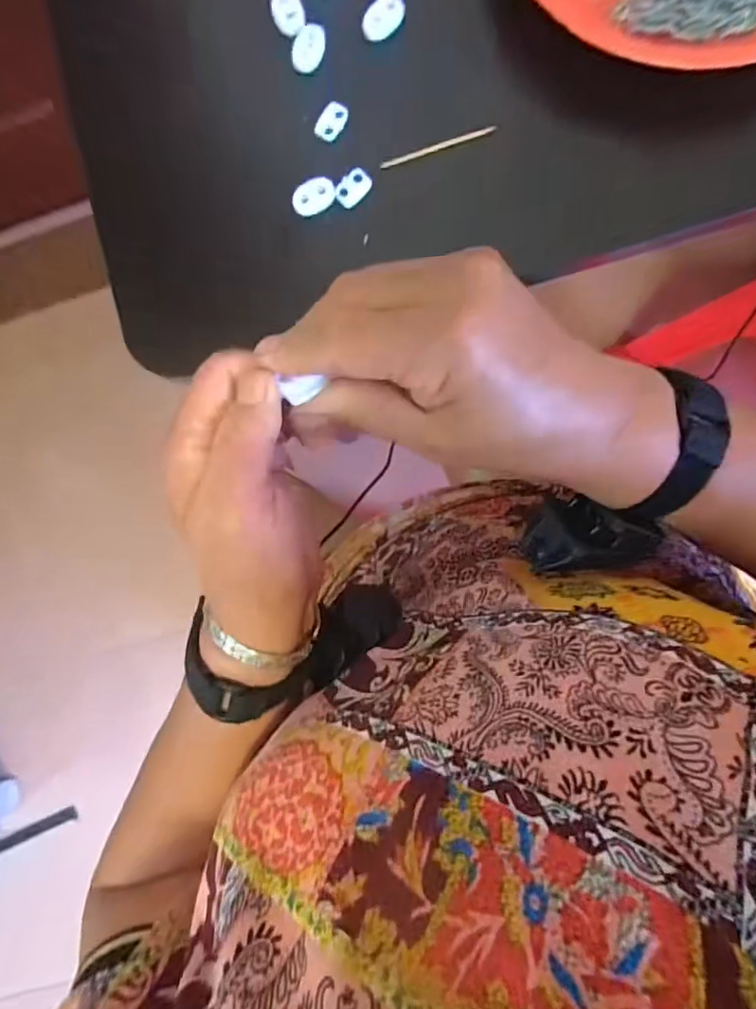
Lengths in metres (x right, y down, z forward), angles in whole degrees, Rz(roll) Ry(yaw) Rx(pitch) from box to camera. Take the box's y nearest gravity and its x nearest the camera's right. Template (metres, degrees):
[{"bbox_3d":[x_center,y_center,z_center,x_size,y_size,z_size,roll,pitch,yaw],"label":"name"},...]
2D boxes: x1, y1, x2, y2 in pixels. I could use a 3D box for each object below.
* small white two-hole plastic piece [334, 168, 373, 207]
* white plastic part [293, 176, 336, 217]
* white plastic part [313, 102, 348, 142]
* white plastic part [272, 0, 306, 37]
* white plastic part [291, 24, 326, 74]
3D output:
[{"bbox_3d":[-0.013,-0.168,0.286,0.020,0.004,0.014,-38,87,3],"label":"small white two-hole plastic piece"},{"bbox_3d":[-0.034,-0.163,0.285,0.023,0.006,0.014,-31,87,4],"label":"white plastic part"},{"bbox_3d":[-0.025,-0.203,0.287,0.013,0.004,0.019,25,91,5],"label":"white plastic part"},{"bbox_3d":[-0.047,-0.261,0.287,0.016,0.005,0.023,-21,88,4],"label":"white plastic part"},{"bbox_3d":[-0.036,-0.241,0.285,0.012,0.007,0.024,34,92,4],"label":"white plastic part"}]

